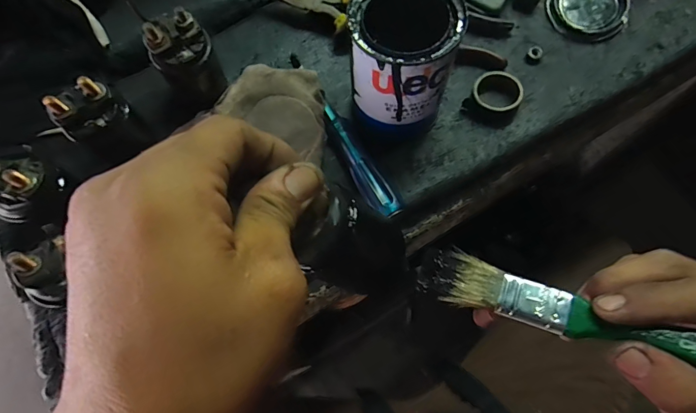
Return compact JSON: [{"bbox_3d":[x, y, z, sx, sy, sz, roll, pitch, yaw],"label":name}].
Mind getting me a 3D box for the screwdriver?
[{"bbox_3d":[0.007,-0.046,0.327,0.023,0.020,0.126,-25,72,-7],"label":"screwdriver"}]

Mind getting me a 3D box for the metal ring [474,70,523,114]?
[{"bbox_3d":[0.136,-0.102,0.352,0.042,0.023,0.044,-1,71,2],"label":"metal ring"}]

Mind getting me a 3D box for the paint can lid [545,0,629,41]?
[{"bbox_3d":[0.239,-0.201,0.381,0.073,0.021,0.073,-1,71,2],"label":"paint can lid"}]

